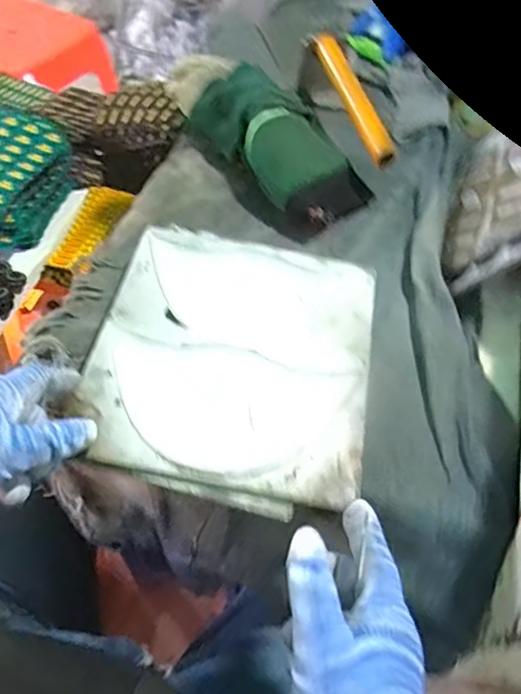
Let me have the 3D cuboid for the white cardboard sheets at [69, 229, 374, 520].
[{"bbox_3d":[-0.020,0.000,0.431,0.203,0.012,0.233,10,55,3],"label":"white cardboard sheets"}]

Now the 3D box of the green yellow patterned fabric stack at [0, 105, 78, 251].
[{"bbox_3d":[-0.388,-0.253,0.815,0.170,0.091,0.238,16,55,8],"label":"green yellow patterned fabric stack"}]

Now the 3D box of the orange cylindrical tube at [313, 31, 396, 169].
[{"bbox_3d":[0.097,-0.271,0.595,0.029,0.027,0.208,-11,56,-11],"label":"orange cylindrical tube"}]

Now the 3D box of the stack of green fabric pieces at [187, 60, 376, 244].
[{"bbox_3d":[0.022,-0.216,0.585,0.123,0.075,0.210,-27,60,-21],"label":"stack of green fabric pieces"}]

